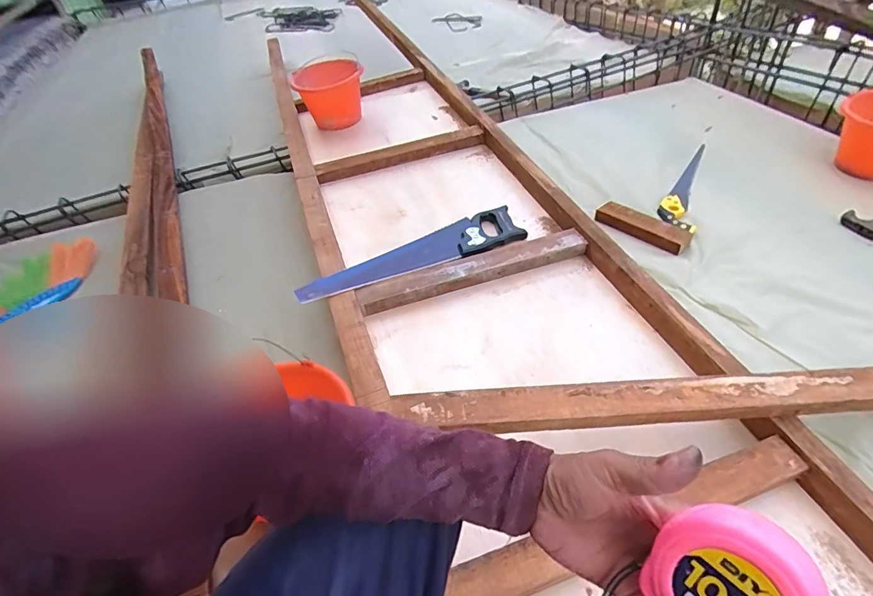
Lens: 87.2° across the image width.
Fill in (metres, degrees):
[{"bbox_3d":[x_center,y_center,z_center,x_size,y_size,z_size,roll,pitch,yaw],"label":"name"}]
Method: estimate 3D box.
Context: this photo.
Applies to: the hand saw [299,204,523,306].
[{"bbox_3d":[-0.053,-0.099,1.028,0.521,0.031,0.121,-21,46,-15],"label":"hand saw"}]

